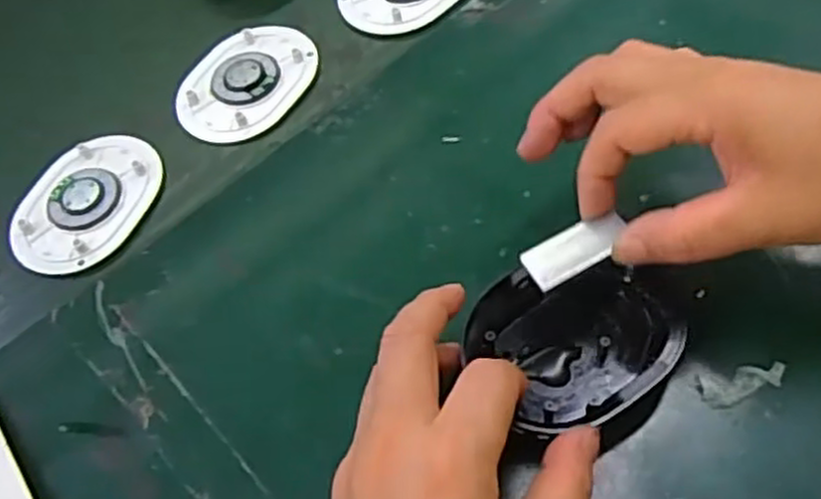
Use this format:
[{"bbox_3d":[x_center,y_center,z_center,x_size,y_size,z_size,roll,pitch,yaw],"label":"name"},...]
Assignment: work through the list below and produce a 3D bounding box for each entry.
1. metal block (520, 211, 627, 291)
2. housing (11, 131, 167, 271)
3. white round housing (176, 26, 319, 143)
[{"bbox_3d":[0.065,-0.001,0.306,0.041,0.004,0.023,-28,44,-1],"label":"metal block"},{"bbox_3d":[-0.171,-0.025,0.415,0.066,0.009,0.086,22,61,13],"label":"housing"},{"bbox_3d":[-0.094,-0.097,0.452,0.067,0.013,0.087,24,61,14],"label":"white round housing"}]

